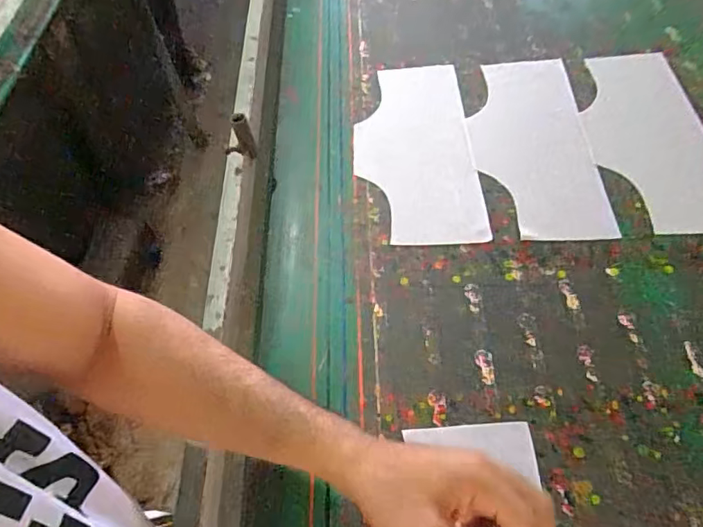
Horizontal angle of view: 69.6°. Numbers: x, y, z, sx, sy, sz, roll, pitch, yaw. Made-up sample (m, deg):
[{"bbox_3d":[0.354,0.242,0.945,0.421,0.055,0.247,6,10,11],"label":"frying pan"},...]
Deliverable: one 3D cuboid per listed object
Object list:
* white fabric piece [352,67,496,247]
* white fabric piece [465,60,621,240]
[{"bbox_3d":[0.080,-0.155,0.663,0.147,0.009,0.309,-4,56,2],"label":"white fabric piece"},{"bbox_3d":[0.229,-0.166,0.656,0.142,0.012,0.318,-1,57,5],"label":"white fabric piece"}]

